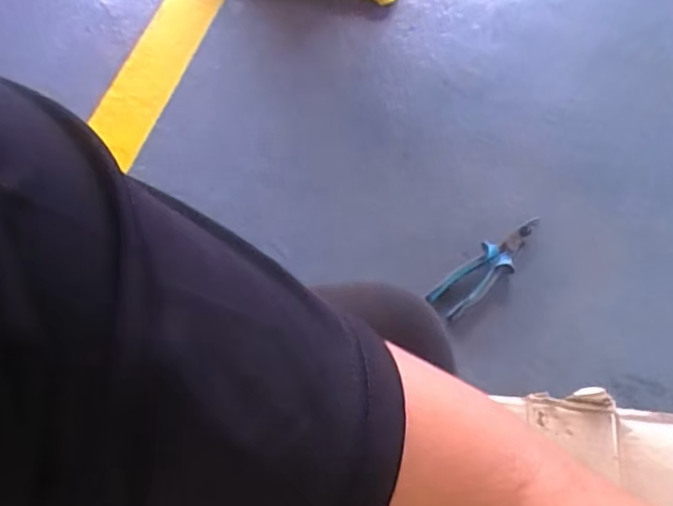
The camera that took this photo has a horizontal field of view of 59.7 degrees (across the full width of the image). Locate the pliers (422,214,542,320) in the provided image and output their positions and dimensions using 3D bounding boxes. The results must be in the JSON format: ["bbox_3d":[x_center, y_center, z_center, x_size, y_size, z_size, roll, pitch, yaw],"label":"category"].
[{"bbox_3d":[0.212,0.017,0.814,0.194,0.020,0.053,-36,68,-16],"label":"pliers"}]

